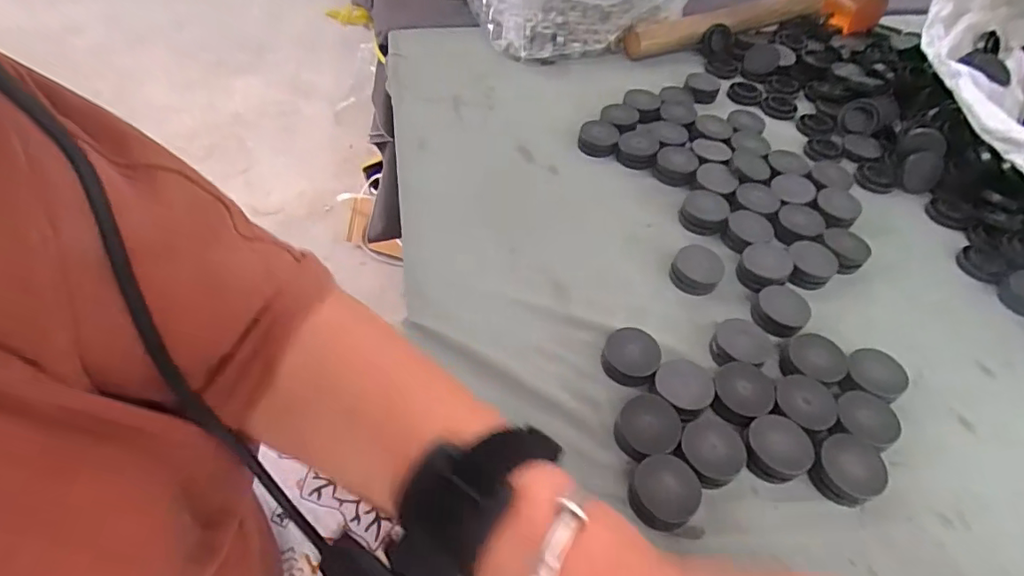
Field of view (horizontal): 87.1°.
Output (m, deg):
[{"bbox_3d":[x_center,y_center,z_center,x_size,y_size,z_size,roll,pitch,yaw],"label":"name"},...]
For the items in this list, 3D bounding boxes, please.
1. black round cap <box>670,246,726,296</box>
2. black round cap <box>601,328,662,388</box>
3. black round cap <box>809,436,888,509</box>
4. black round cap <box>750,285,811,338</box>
[{"bbox_3d":[0.128,-0.013,0.373,0.033,0.014,0.035,2,52,-2],"label":"black round cap"},{"bbox_3d":[0.071,0.042,0.324,0.032,0.012,0.035,2,52,-2],"label":"black round cap"},{"bbox_3d":[0.177,0.096,0.286,0.034,0.016,0.032,2,52,-2],"label":"black round cap"},{"bbox_3d":[0.175,0.014,0.350,0.033,0.010,0.031,39,59,24],"label":"black round cap"}]

